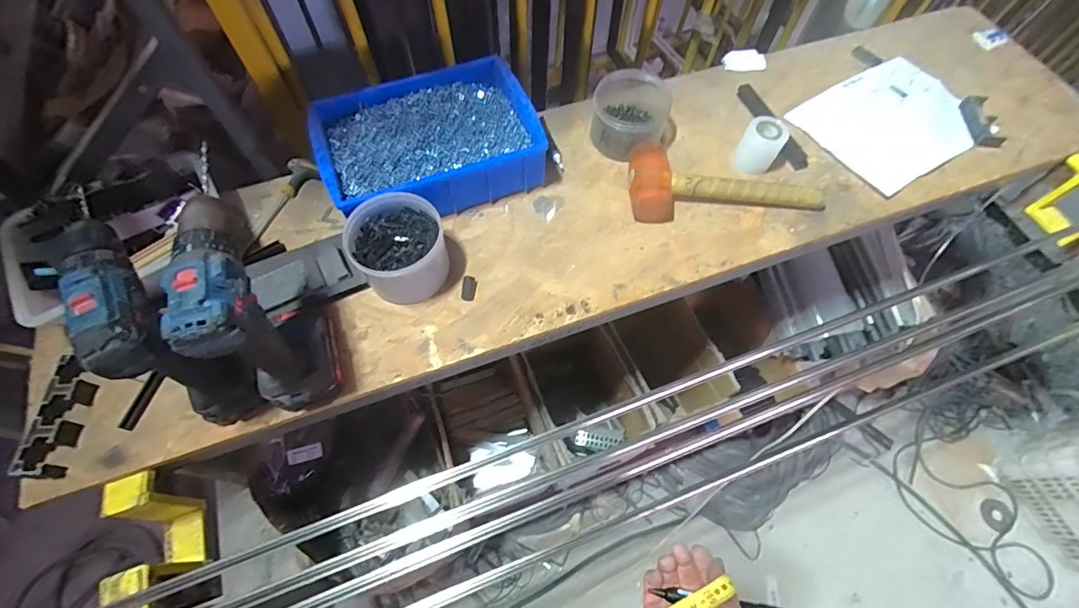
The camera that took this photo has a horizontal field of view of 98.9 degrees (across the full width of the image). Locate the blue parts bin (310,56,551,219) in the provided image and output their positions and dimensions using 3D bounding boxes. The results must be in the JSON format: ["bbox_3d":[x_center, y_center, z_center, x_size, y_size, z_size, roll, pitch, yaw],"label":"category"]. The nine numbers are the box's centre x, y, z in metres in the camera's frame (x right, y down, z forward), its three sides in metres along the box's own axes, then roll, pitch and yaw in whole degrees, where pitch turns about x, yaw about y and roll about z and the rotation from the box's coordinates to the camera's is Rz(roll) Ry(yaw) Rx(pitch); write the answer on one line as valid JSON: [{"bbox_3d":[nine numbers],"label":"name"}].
[{"bbox_3d":[-0.161,-0.237,0.679,0.300,0.094,0.234,-22,67,-12],"label":"blue parts bin"}]

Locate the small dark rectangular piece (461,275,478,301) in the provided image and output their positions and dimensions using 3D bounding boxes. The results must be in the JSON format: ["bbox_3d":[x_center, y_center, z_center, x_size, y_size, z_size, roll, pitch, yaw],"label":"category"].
[{"bbox_3d":[-0.093,-0.021,0.610,0.017,0.019,0.030,9,64,1],"label":"small dark rectangular piece"}]

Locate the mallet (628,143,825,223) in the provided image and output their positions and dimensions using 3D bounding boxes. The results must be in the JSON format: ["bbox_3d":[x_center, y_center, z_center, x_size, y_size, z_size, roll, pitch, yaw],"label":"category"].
[{"bbox_3d":[0.276,-0.178,0.671,0.294,0.056,0.110,-1,64,-3],"label":"mallet"}]

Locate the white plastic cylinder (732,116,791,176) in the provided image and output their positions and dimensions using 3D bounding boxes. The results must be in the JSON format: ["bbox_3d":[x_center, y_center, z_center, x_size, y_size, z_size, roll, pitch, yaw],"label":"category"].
[{"bbox_3d":[0.334,-0.237,0.699,0.060,0.067,0.058,1,64,-2],"label":"white plastic cylinder"}]

